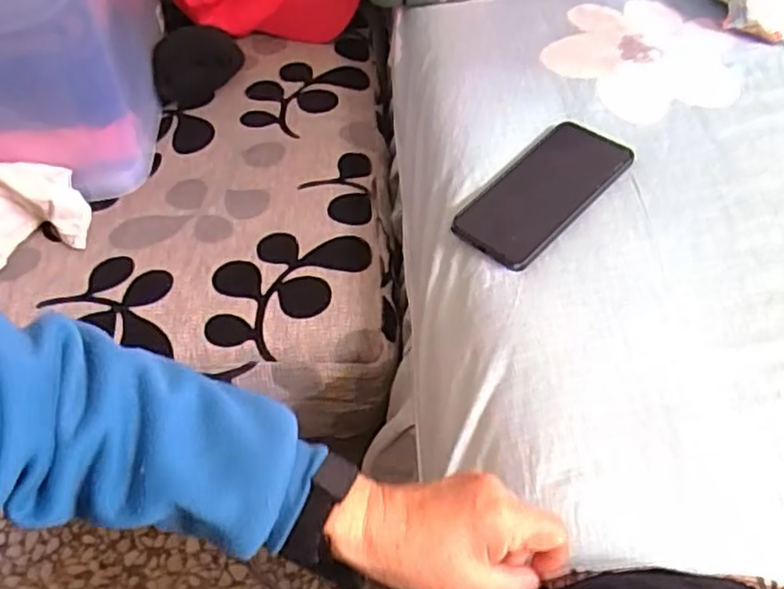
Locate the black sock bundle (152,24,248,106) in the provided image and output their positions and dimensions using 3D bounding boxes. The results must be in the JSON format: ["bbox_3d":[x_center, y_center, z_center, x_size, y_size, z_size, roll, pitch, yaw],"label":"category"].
[{"bbox_3d":[-0.239,-0.281,0.852,0.111,0.049,0.100,-17,54,-10],"label":"black sock bundle"}]

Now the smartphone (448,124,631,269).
[{"bbox_3d":[0.132,-0.091,0.600,0.165,0.012,0.081,-38,60,-23],"label":"smartphone"}]

